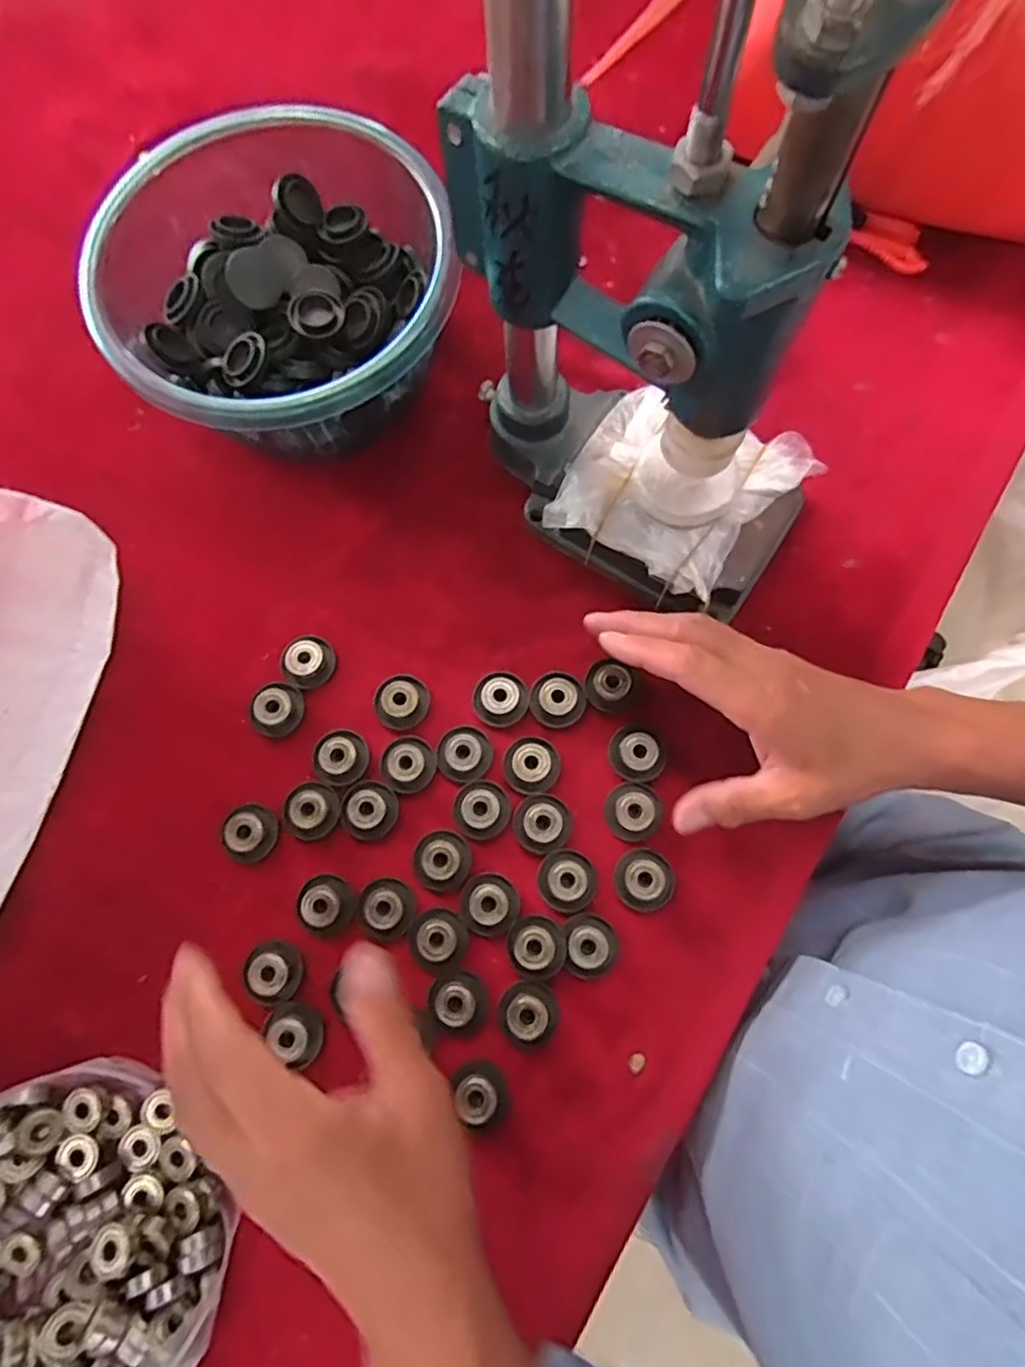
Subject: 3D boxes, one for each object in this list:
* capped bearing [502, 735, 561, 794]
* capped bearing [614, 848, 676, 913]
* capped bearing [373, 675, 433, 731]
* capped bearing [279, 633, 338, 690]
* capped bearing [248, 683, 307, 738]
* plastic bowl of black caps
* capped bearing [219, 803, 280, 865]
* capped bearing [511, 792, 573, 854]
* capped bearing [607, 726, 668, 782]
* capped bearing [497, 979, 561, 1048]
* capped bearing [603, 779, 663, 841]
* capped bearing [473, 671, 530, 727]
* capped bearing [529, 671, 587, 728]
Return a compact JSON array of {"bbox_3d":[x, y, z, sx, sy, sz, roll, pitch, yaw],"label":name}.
[{"bbox_3d":[0.011,0.046,0.380,0.032,0.009,0.033,0,75,1],"label":"capped bearing"},{"bbox_3d":[0.074,0.109,0.364,0.033,0.015,0.033,28,77,8],"label":"capped bearing"},{"bbox_3d":[-0.067,0.010,0.393,0.032,0.010,0.033,0,75,1],"label":"capped bearing"},{"bbox_3d":[-0.125,-0.014,0.401,0.029,0.011,0.033,33,78,10],"label":"capped bearing"},{"bbox_3d":[-0.141,0.015,0.395,0.027,0.016,0.032,29,78,9],"label":"capped bearing"},{"bbox_3d":[-0.142,-0.232,0.409,0.186,0.094,0.192,-1,77,4],"label":"plastic bowl of black caps"},{"bbox_3d":[-0.151,0.087,0.379,0.027,0.019,0.030,29,78,9],"label":"capped bearing"},{"bbox_3d":[0.017,0.079,0.373,0.032,0.013,0.033,0,75,1],"label":"capped bearing"},{"bbox_3d":[0.071,0.041,0.381,0.028,0.017,0.033,-33,77,-7],"label":"capped bearing"},{"bbox_3d":[0.008,0.177,0.351,0.031,0.012,0.032,0,75,1],"label":"capped bearing"},{"bbox_3d":[0.069,0.073,0.375,0.031,0.013,0.032,0,75,1],"label":"capped bearing"},{"bbox_3d":[-0.007,0.008,0.391,0.032,0.011,0.033,27,77,8],"label":"capped bearing"},{"bbox_3d":[0.027,0.008,0.390,0.032,0.009,0.033,0,75,1],"label":"capped bearing"}]

